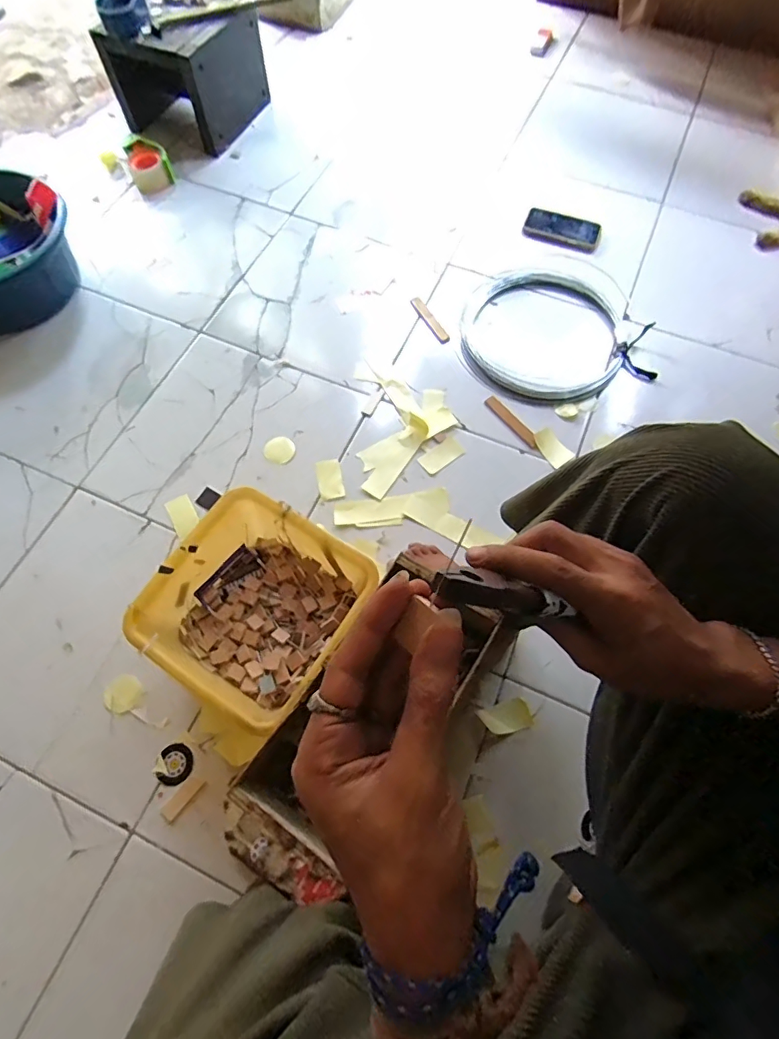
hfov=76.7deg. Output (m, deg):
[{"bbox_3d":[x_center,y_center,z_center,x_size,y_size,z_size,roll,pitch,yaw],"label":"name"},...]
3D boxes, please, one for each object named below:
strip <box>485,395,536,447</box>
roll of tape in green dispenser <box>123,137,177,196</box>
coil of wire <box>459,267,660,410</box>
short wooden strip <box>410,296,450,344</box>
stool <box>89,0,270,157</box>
[{"bbox_3d":[0.238,-0.194,0.957,0.025,0.004,0.131,-37,74,-14],"label":"strip"},{"bbox_3d":[-0.569,-0.838,1.162,0.093,0.069,0.096,-28,72,-12],"label":"roll of tape in green dispenser"},{"bbox_3d":[0.351,-0.391,1.040,0.400,0.033,0.353,12,69,4],"label":"coil of wire"},{"bbox_3d":[0.088,-0.428,1.055,0.027,0.010,0.133,-27,71,-11],"label":"short wooden strip"},{"bbox_3d":[-0.480,-1.069,1.180,0.257,0.217,0.304,25,70,8],"label":"stool"}]

